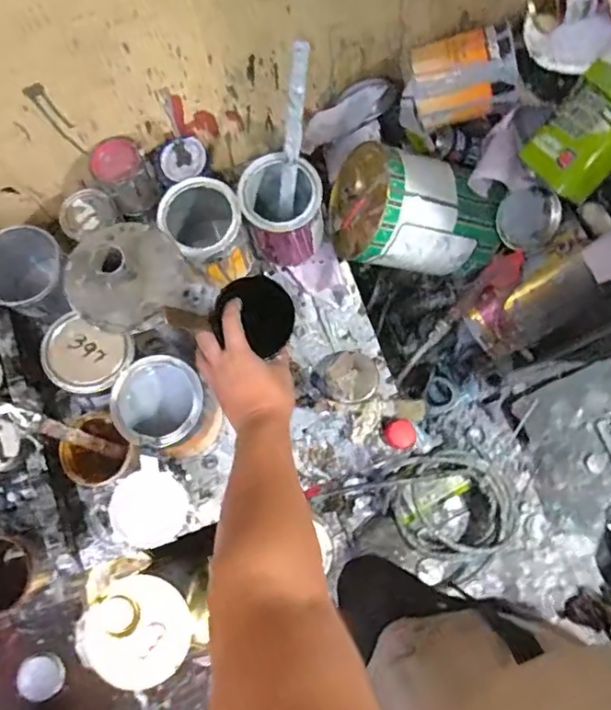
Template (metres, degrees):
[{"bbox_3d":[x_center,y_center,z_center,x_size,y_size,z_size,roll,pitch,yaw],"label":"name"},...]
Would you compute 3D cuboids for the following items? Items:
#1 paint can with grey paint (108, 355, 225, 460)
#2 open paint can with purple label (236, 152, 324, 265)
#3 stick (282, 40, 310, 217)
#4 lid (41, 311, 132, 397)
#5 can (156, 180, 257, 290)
[{"bbox_3d":[-0.170,0.069,0.708,0.101,0.152,0.105,0,76,1],"label":"paint can with grey paint"},{"bbox_3d":[-0.032,-0.197,0.762,0.103,0.128,0.109,0,76,1],"label":"open paint can with purple label"},{"bbox_3d":[-0.015,-0.267,0.686,0.020,0.222,0.010,14,49,5],"label":"stick"},{"bbox_3d":[-0.264,0.002,0.661,0.096,0.006,0.084,22,74,-8],"label":"lid"},{"bbox_3d":[-0.135,-0.164,0.770,0.102,0.131,0.123,-39,79,-7],"label":"can"}]

